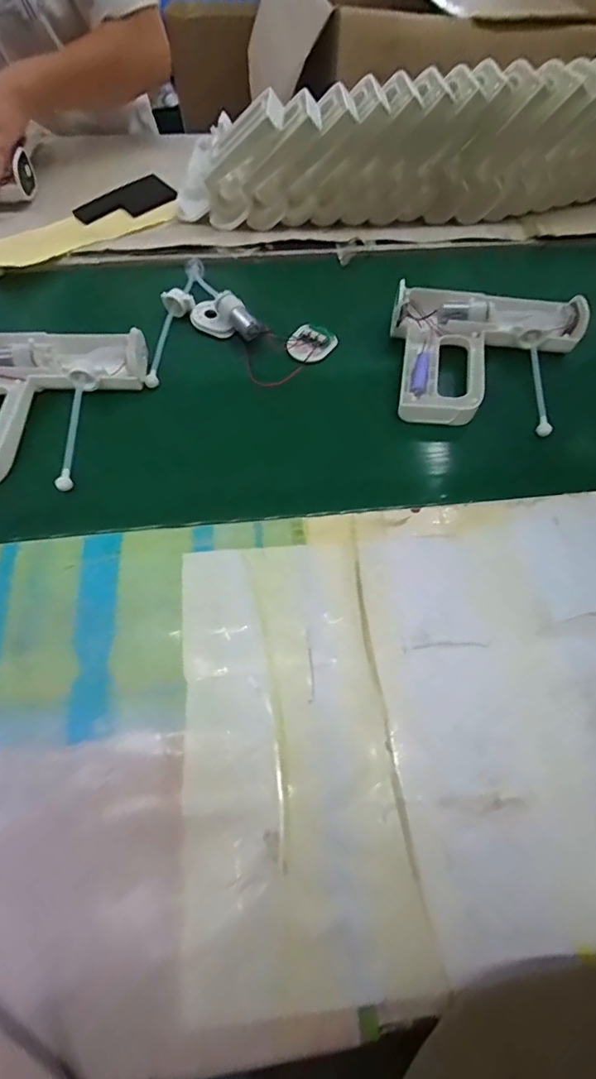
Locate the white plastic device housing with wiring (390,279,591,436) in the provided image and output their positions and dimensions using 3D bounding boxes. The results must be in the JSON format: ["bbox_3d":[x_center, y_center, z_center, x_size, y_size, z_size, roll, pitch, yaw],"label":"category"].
[{"bbox_3d":[0.212,-0.208,0.524,0.209,0.032,0.177,5,59,0],"label":"white plastic device housing with wiring"}]

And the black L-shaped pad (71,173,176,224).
[{"bbox_3d":[-0.248,-0.483,0.686,0.136,0.004,0.075,-36,71,-15],"label":"black L-shaped pad"}]

